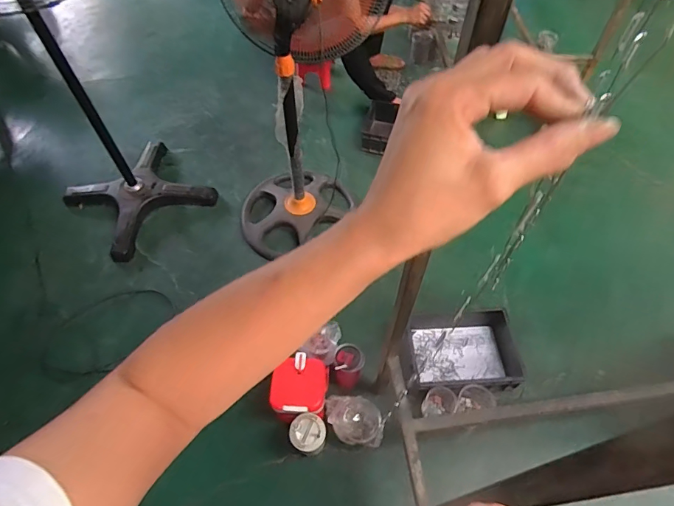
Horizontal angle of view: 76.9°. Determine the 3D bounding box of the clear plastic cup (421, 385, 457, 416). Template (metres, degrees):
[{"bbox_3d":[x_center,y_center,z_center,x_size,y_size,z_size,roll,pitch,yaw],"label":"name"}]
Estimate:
[{"bbox_3d":[0.312,0.459,1.292,0.087,0.111,0.082,-1,56,1],"label":"clear plastic cup"}]

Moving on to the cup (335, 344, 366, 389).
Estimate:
[{"bbox_3d":[0.040,0.349,1.311,0.085,0.149,0.084,-1,56,1],"label":"cup"}]

